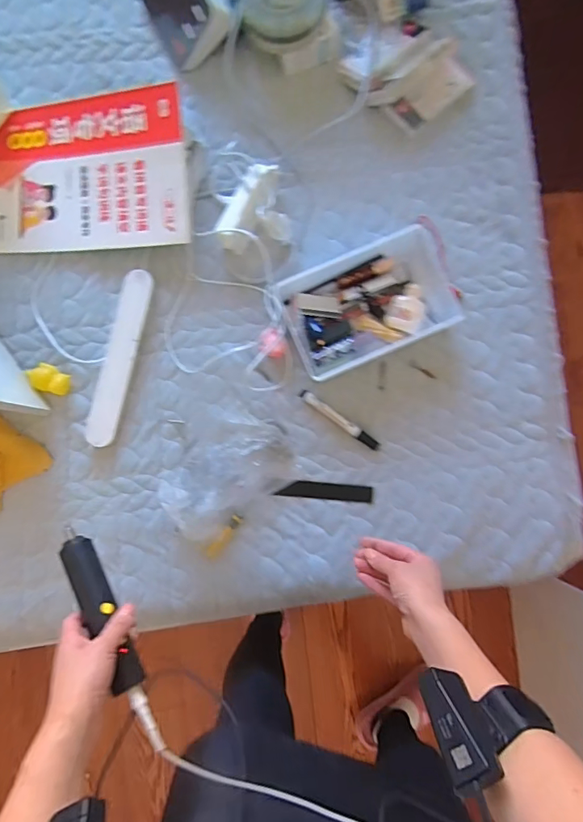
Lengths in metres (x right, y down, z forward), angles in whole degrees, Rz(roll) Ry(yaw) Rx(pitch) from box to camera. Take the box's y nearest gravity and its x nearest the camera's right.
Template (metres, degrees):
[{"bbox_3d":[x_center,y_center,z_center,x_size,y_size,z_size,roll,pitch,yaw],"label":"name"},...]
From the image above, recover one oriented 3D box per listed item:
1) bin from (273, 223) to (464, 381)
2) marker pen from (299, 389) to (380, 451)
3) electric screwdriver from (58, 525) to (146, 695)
[{"bbox_3d":[0.107,-0.149,0.657,0.233,0.053,0.158,-24,87,-2],"label":"bin"},{"bbox_3d":[0.069,0.013,0.667,0.135,0.012,0.015,36,87,2],"label":"marker pen"},{"bbox_3d":[-0.200,0.202,0.483,0.029,0.026,0.172,-32,72,-2],"label":"electric screwdriver"}]

